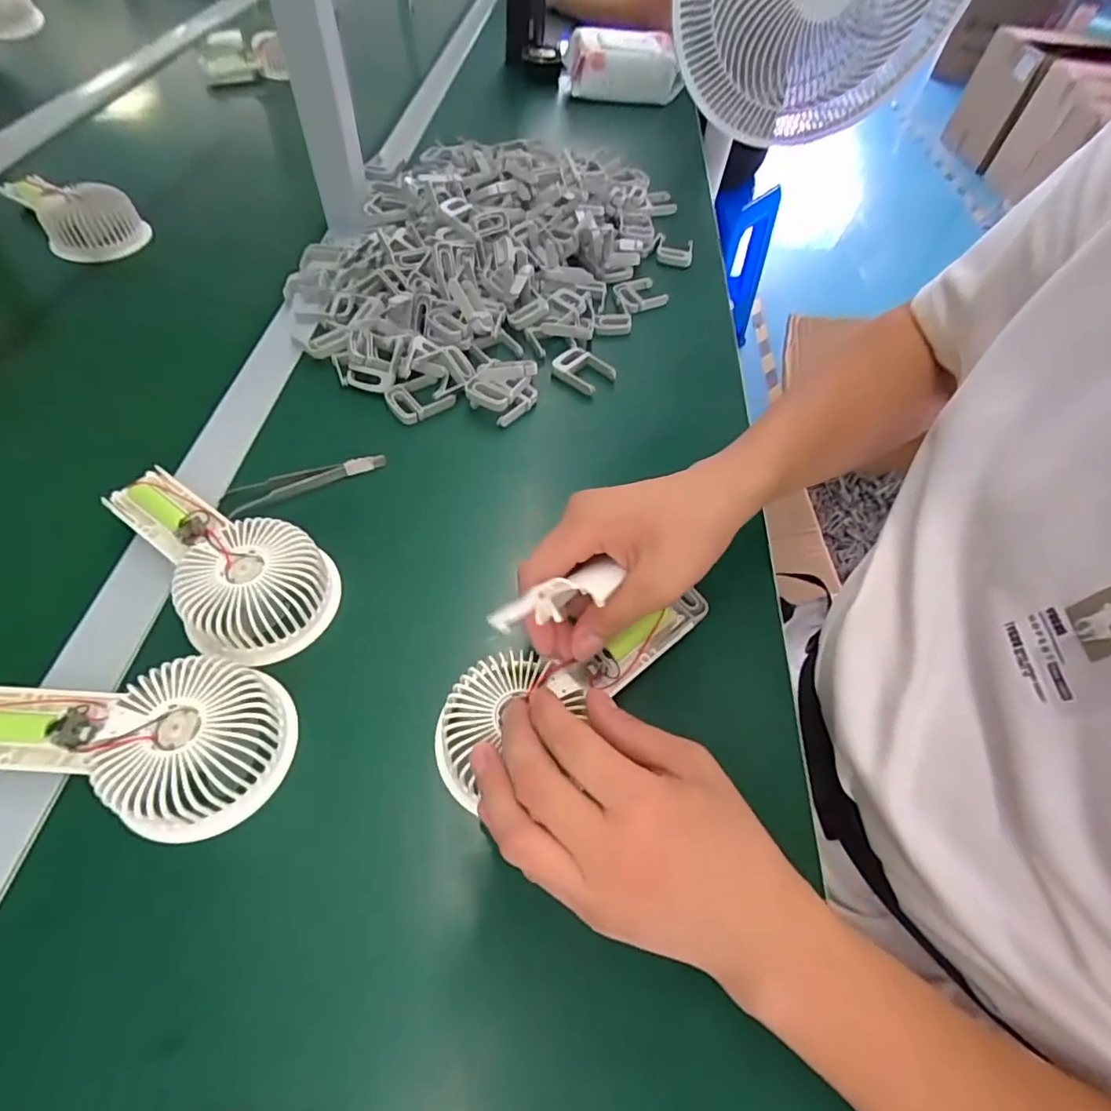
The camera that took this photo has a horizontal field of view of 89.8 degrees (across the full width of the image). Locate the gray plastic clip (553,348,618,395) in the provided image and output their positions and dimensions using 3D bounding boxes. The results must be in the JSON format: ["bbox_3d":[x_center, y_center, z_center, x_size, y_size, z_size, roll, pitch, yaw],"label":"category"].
[{"bbox_3d":[0.026,-0.165,0.493,0.047,0.013,0.039,38,61,20],"label":"gray plastic clip"}]

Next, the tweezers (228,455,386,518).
[{"bbox_3d":[-0.176,-0.053,0.400,0.107,0.014,0.020,-20,60,-17],"label":"tweezers"}]

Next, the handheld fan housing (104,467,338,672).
[{"bbox_3d":[-0.211,-0.002,0.343,0.165,0.038,0.086,31,59,16],"label":"handheld fan housing"}]

